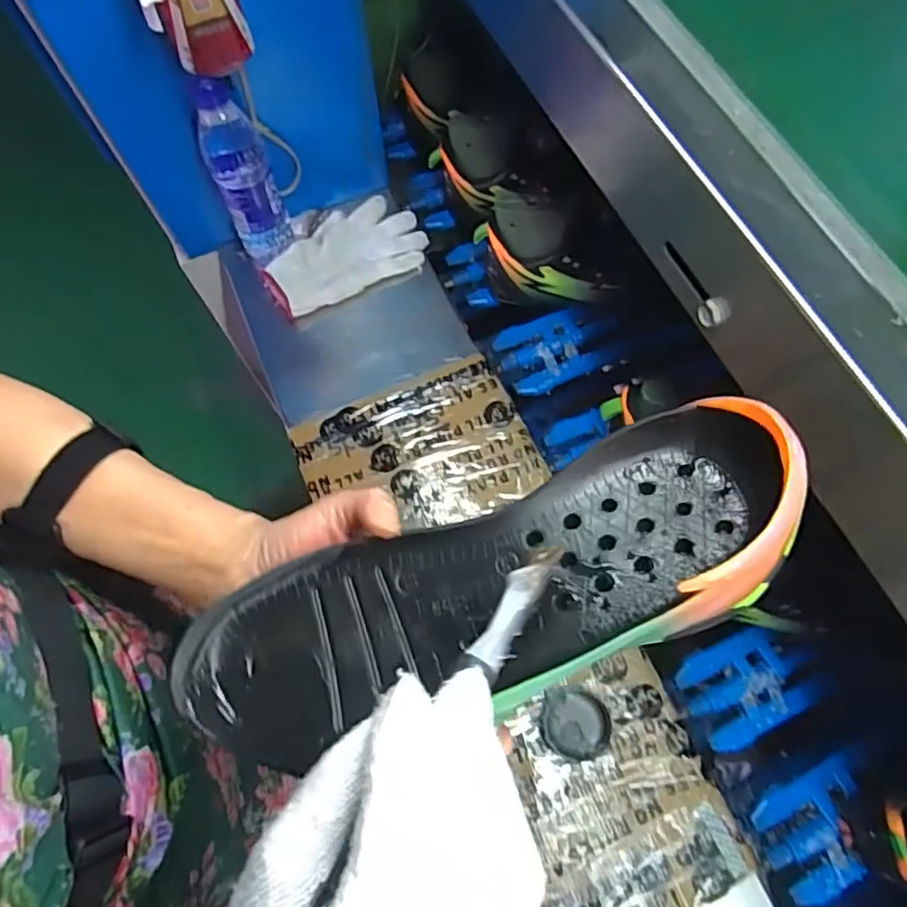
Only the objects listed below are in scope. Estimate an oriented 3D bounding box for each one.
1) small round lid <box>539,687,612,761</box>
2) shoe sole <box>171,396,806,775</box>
[{"bbox_3d":[0.113,0.250,0.572,0.060,0.015,0.057,0,69,1],"label":"small round lid"},{"bbox_3d":[0.008,0.059,0.267,0.277,0.046,0.087,-22,69,8],"label":"shoe sole"}]

